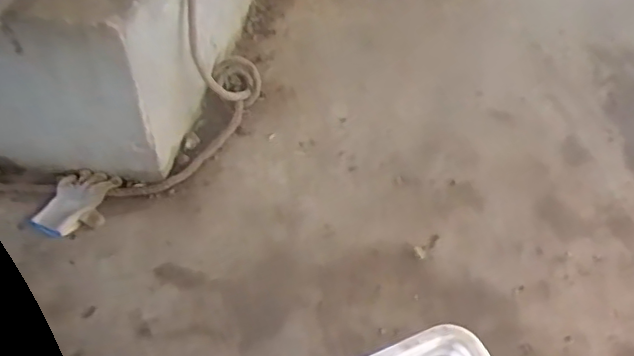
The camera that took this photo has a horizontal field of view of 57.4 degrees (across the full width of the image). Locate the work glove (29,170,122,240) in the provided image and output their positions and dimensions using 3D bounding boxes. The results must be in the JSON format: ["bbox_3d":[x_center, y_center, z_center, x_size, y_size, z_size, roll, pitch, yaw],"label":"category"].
[{"bbox_3d":[-0.484,0.056,1.175,0.125,0.036,0.158,10,48,10],"label":"work glove"}]

